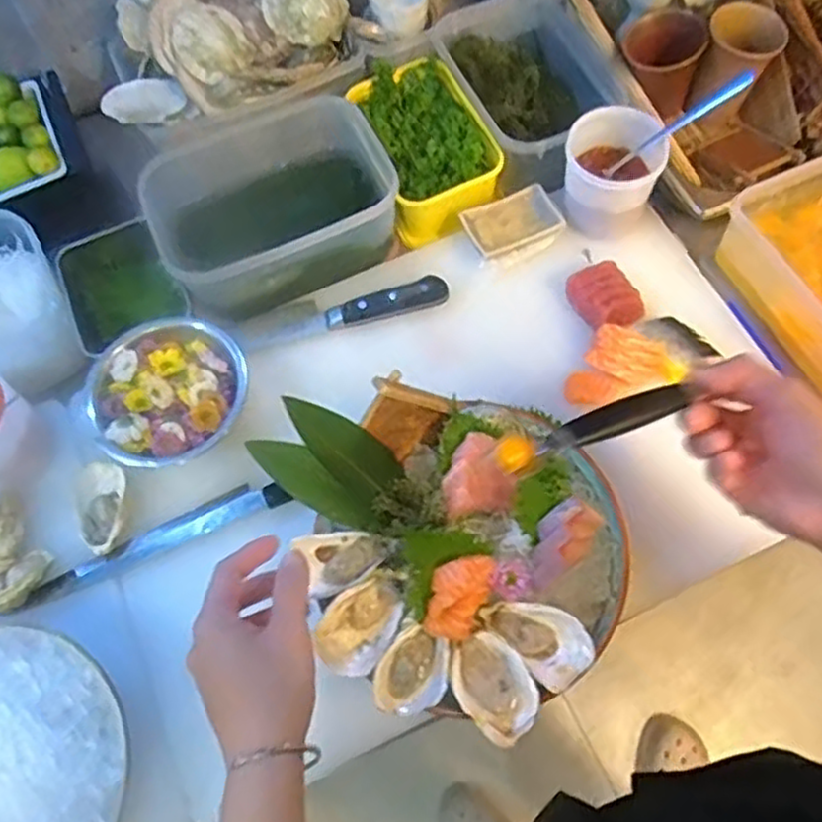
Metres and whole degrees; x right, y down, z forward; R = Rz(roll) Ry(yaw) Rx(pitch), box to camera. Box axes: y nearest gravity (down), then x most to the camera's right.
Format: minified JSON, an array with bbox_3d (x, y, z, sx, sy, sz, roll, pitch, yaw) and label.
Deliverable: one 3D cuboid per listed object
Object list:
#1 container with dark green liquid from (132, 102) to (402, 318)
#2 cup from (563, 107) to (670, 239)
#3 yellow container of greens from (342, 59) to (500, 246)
[{"bbox_3d":[-0.128,-0.191,0.724,0.216,0.092,0.176,-26,69,-8],"label":"container with dark green liquid"},{"bbox_3d":[0.192,-0.231,0.687,0.090,0.066,0.095,36,73,16],"label":"cup"},{"bbox_3d":[0.018,-0.271,0.759,0.110,0.071,0.180,-18,68,-5],"label":"yellow container of greens"}]

